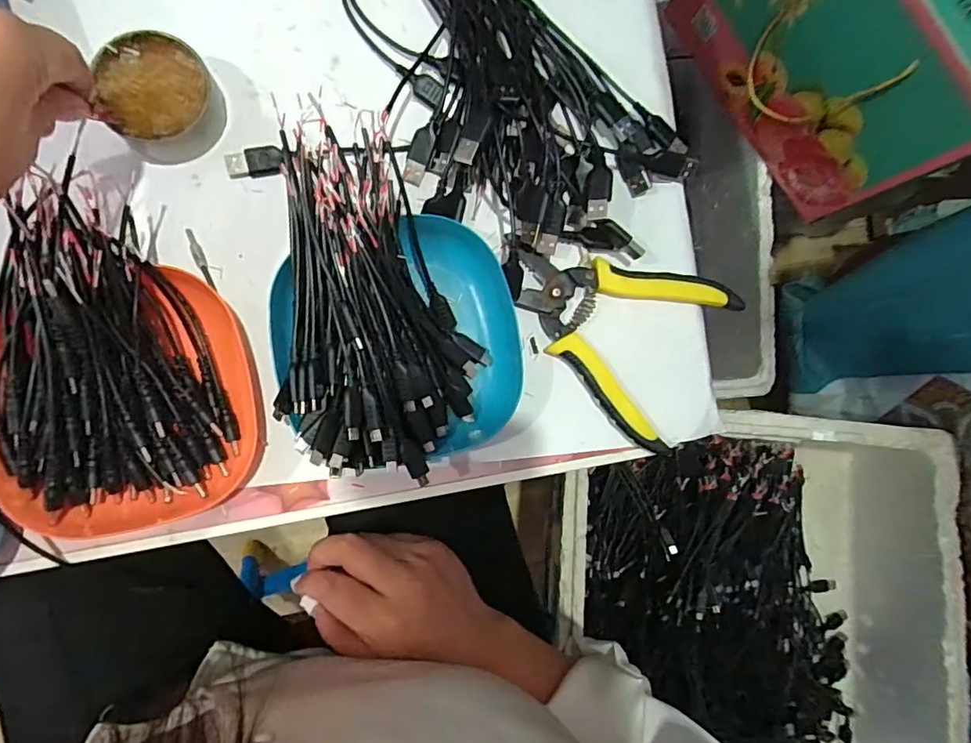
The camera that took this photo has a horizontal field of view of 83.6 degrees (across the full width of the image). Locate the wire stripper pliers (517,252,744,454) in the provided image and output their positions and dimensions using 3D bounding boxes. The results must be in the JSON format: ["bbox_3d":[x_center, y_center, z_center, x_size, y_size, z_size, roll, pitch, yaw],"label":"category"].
[{"bbox_3d":[0.084,-0.033,0.354,0.137,0.014,0.113,32,85,-6],"label":"wire stripper pliers"}]

